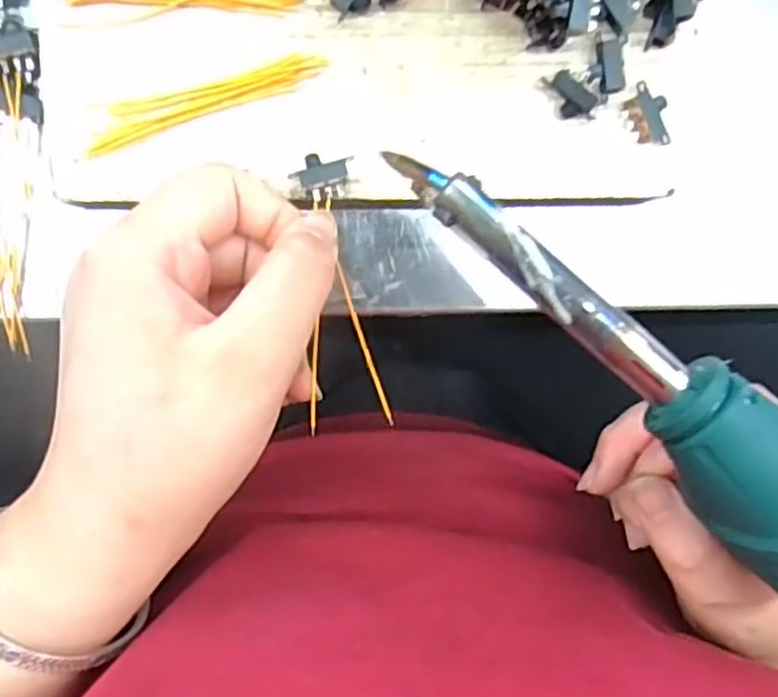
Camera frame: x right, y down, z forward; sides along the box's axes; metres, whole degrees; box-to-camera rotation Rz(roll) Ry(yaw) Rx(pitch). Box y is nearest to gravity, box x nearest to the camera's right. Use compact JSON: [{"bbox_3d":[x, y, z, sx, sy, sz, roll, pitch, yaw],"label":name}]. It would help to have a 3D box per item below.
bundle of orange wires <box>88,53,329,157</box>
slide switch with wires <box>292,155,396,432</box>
[{"bbox_3d":[-0.060,-0.082,0.239,0.079,0.004,0.013,-18,96,-3],"label":"bundle of orange wires"},{"bbox_3d":[-0.018,-0.019,0.236,0.026,0.006,0.089,-8,85,-4],"label":"slide switch with wires"}]

